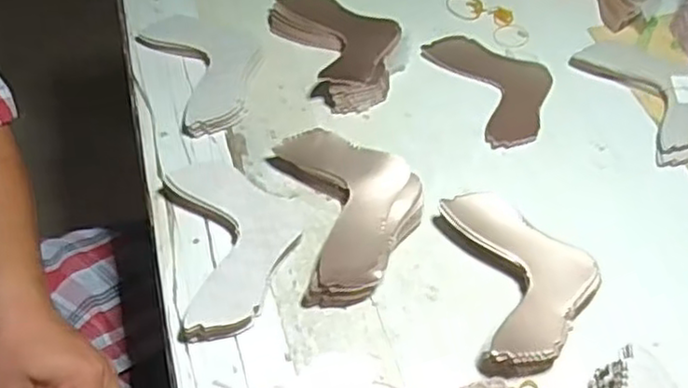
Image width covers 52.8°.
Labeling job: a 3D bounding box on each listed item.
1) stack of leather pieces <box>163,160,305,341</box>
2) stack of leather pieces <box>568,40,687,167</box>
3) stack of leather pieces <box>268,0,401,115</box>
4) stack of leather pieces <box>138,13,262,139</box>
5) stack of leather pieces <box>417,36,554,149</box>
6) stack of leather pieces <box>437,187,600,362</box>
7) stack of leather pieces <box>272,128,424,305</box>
[{"bbox_3d":[-0.086,0.039,0.579,0.107,0.034,0.153,-10,56,-11],"label":"stack of leather pieces"},{"bbox_3d":[0.337,-0.113,0.721,0.126,0.025,0.169,-19,58,-16],"label":"stack of leather pieces"},{"bbox_3d":[-0.001,-0.159,0.729,0.109,0.031,0.165,-21,58,-17],"label":"stack of leather pieces"},{"bbox_3d":[-0.133,-0.133,0.715,0.107,0.019,0.158,-20,58,-17],"label":"stack of leather pieces"},{"bbox_3d":[0.162,-0.116,0.724,0.103,0.007,0.159,-19,58,-16],"label":"stack of leather pieces"},{"bbox_3d":[0.151,0.068,0.577,0.110,0.038,0.150,-7,55,-8],"label":"stack of leather pieces"},{"bbox_3d":[0.012,0.015,0.605,0.108,0.038,0.163,-8,55,-9],"label":"stack of leather pieces"}]

